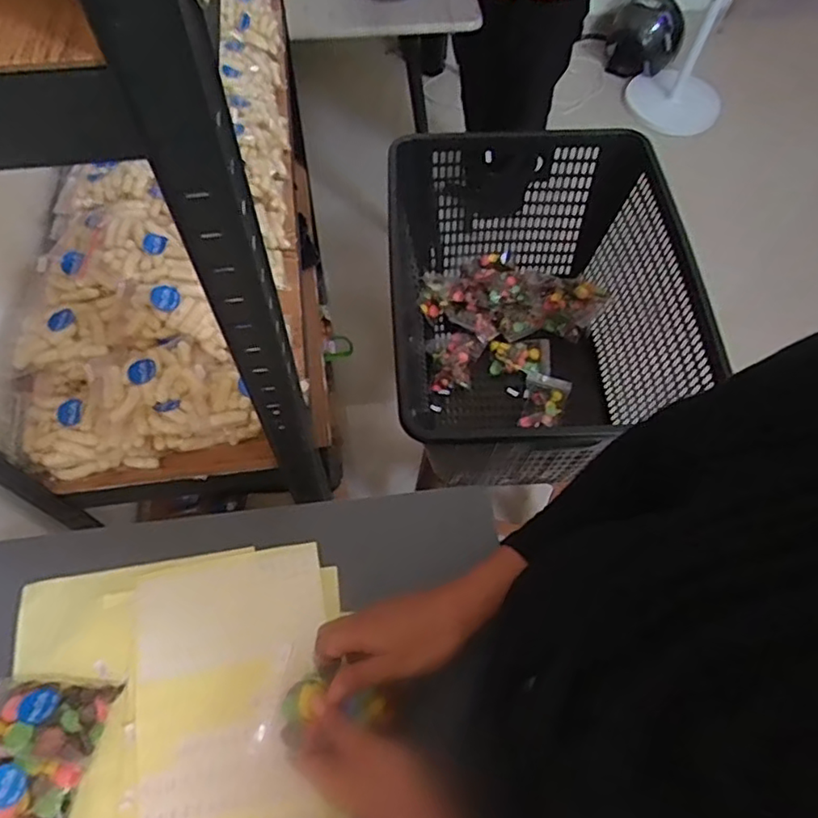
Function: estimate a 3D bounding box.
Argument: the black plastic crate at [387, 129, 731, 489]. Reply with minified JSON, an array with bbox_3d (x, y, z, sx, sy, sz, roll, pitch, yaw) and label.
[{"bbox_3d":[0.183,-0.132,0.994,0.420,0.308,0.522,-1,62,-2],"label":"black plastic crate"}]

